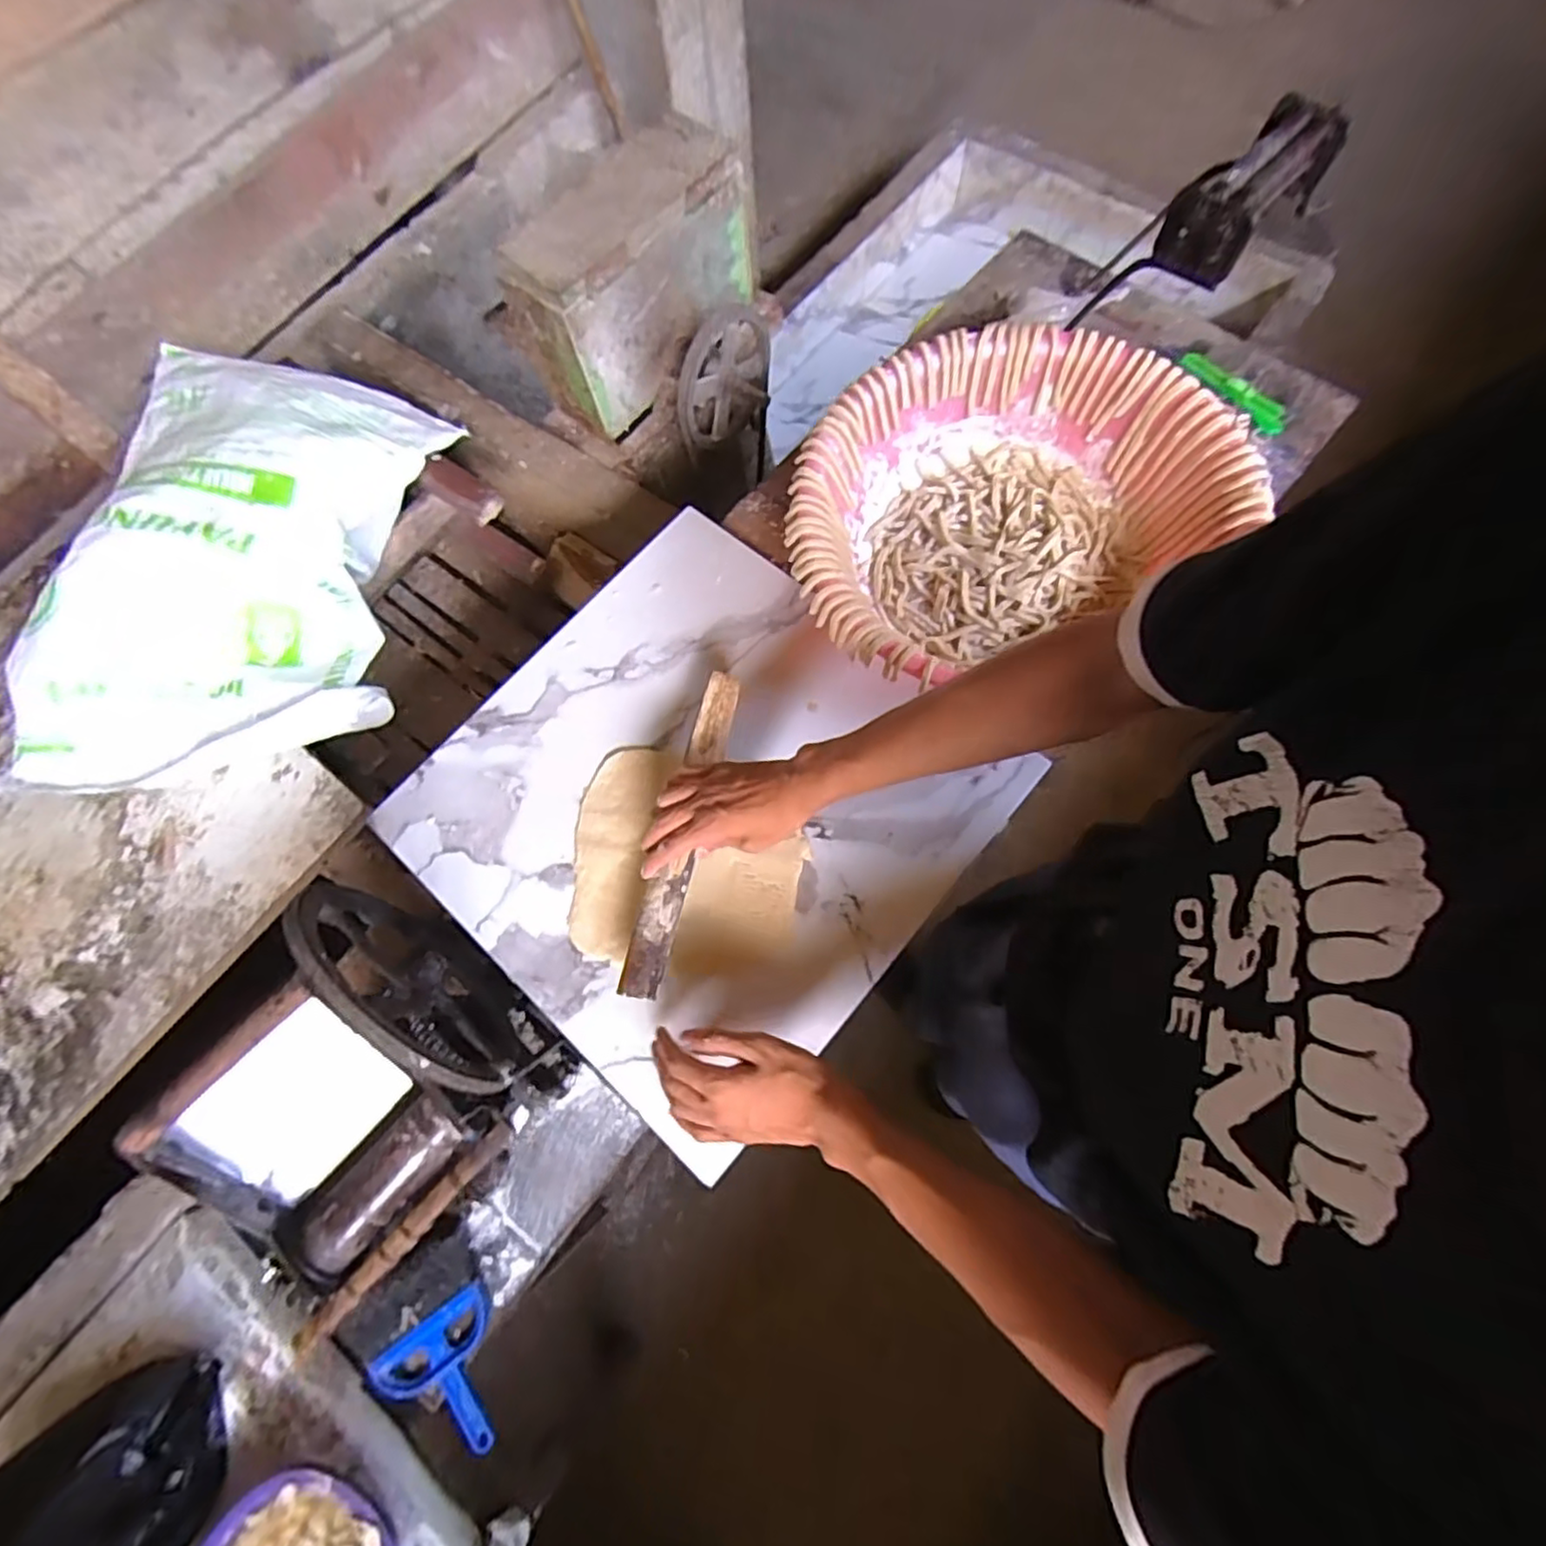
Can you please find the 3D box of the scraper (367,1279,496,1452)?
[{"bbox_3d":[-0.346,0.657,0.729,0.137,0.020,0.140,-35,73,-10],"label":"scraper"}]

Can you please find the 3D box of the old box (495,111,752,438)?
[{"bbox_3d":[-0.204,-0.723,0.990,0.156,0.227,0.344,35,76,13],"label":"old box"}]

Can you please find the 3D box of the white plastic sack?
[{"bbox_3d":[-0.744,-0.316,0.958,0.436,0.168,0.679,-1,71,2],"label":"white plastic sack"}]

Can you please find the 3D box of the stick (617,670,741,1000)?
[{"bbox_3d":[-0.081,0.046,0.620,0.035,0.016,0.305,11,71,6],"label":"stick"}]

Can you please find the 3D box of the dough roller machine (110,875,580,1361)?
[{"bbox_3d":[-0.390,0.302,0.679,0.245,0.363,0.298,-43,75,-12],"label":"dough roller machine"}]

